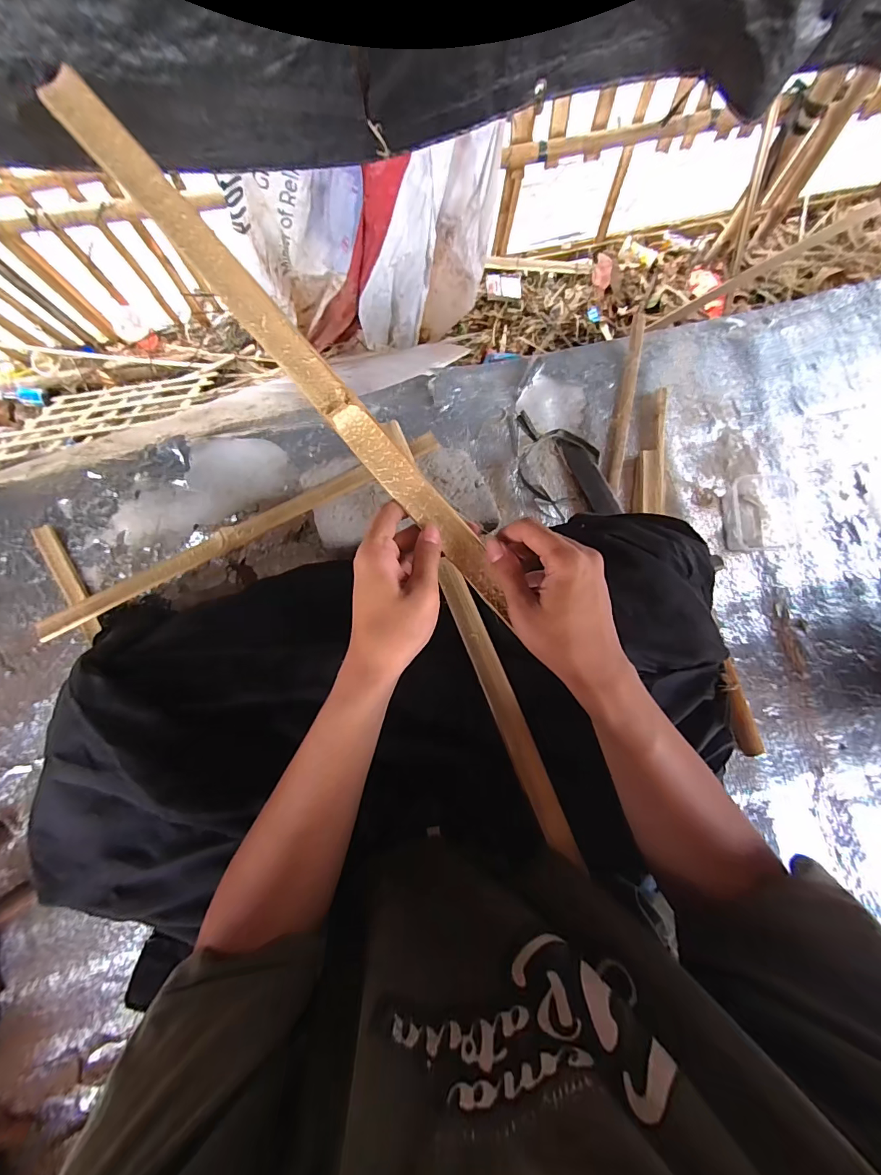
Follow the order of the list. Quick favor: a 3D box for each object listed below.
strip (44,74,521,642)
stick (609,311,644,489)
[{"bbox_3d":[-0.097,-0.160,0.312,0.026,0.008,0.465,-42,98,-4],"label":"strip"},{"bbox_3d":[0.283,-0.282,0.637,0.020,0.018,0.280,11,82,4],"label":"stick"}]

